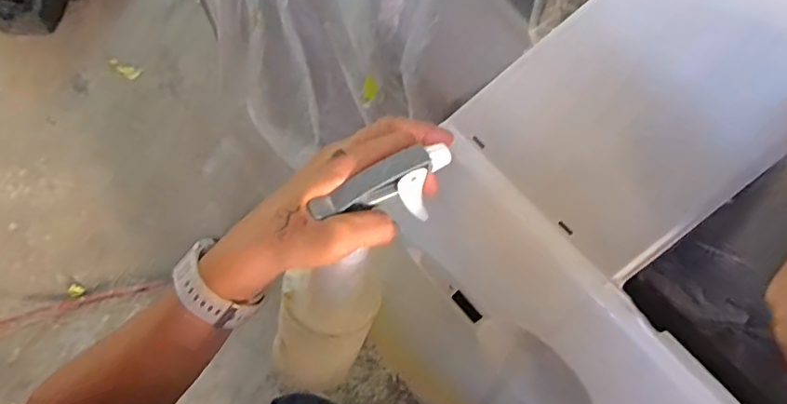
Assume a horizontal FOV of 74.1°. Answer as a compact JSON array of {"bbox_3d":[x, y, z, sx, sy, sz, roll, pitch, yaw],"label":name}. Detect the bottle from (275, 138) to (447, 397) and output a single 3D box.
[{"bbox_3d":[-0.047,0.077,0.418,0.068,0.299,0.069,37,39,15],"label":"bottle"}]

